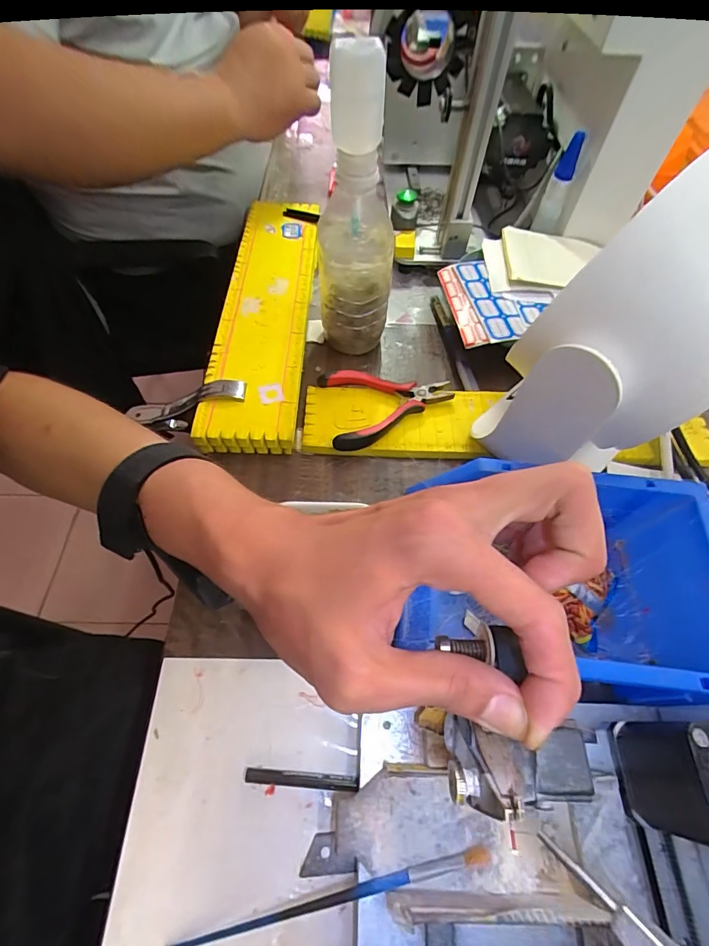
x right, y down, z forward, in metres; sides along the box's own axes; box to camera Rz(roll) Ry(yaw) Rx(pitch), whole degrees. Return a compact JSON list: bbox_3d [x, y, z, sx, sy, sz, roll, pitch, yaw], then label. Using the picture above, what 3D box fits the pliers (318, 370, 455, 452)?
[{"bbox_3d":[0.028,-0.055,0.361,0.111,0.017,0.072,-1,59,-2],"label":"pliers"}]

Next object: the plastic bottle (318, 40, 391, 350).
[{"bbox_3d":[0.001,-0.197,0.332,0.061,0.198,0.059,4,60,0],"label":"plastic bottle"}]

